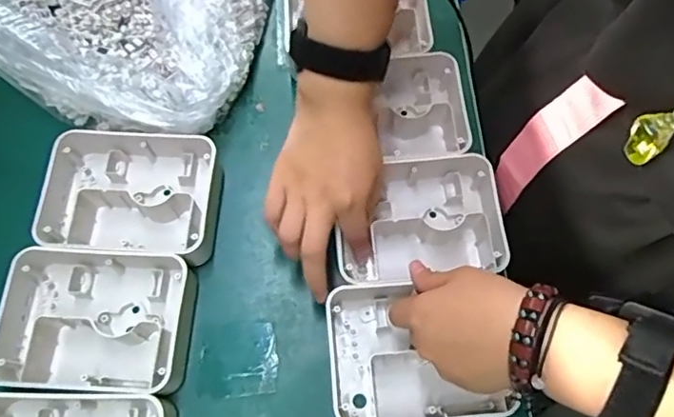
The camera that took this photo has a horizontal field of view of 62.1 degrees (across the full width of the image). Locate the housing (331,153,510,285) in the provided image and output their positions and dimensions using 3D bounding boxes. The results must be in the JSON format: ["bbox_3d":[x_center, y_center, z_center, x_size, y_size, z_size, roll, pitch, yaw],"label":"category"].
[{"bbox_3d":[0.062,0.010,0.446,0.130,0.047,0.094,-5,68,-4],"label":"housing"}]

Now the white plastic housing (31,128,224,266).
[{"bbox_3d":[-0.166,-0.010,0.448,0.142,0.043,0.100,5,67,0],"label":"white plastic housing"}]

